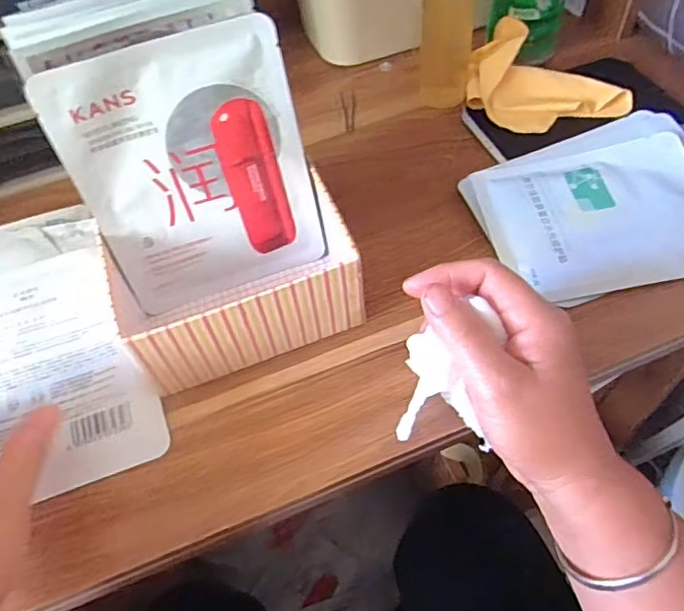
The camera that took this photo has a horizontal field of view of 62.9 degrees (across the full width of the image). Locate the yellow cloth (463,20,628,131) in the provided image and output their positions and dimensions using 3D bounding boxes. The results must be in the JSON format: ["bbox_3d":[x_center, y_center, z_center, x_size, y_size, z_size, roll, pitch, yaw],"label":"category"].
[{"bbox_3d":[0.166,-0.182,0.466,0.133,0.033,0.081,34,70,17],"label":"yellow cloth"}]

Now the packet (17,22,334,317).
[{"bbox_3d":[-0.087,-0.076,0.347,0.132,0.162,0.006,-19,40,-7],"label":"packet"}]

